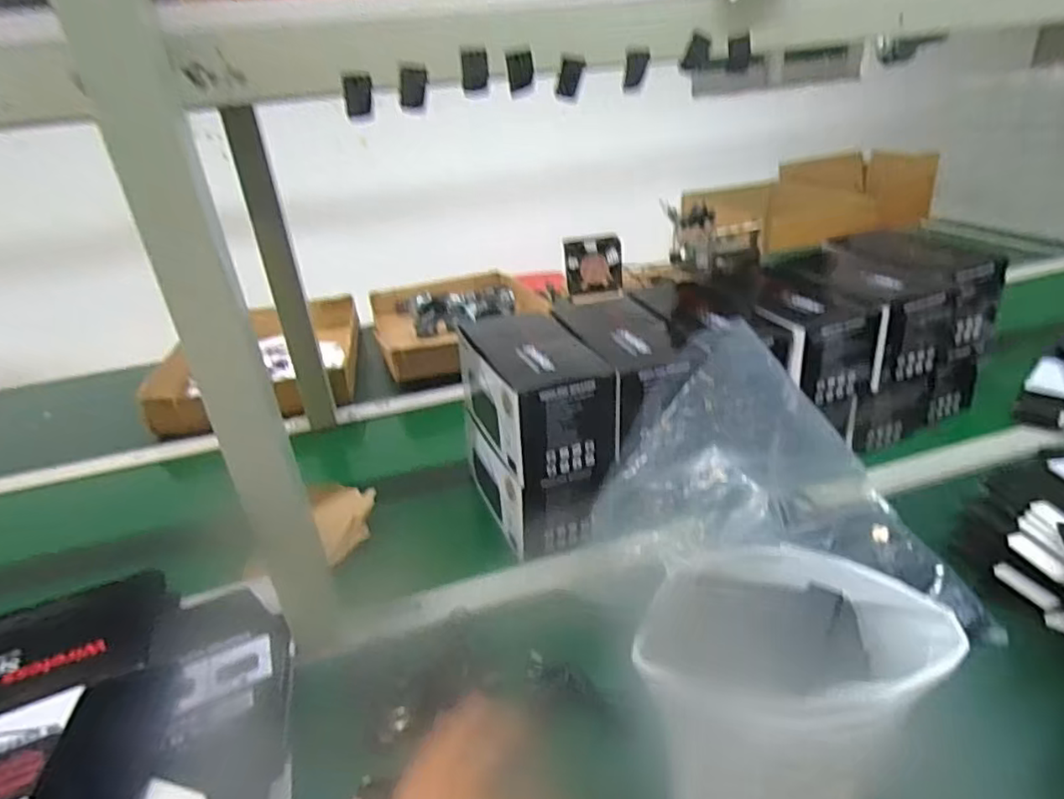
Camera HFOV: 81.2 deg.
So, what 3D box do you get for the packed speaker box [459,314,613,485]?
[{"bbox_3d":[0.003,-0.006,0.653,0.110,0.106,0.169,-16,30,-17],"label":"packed speaker box"}]

